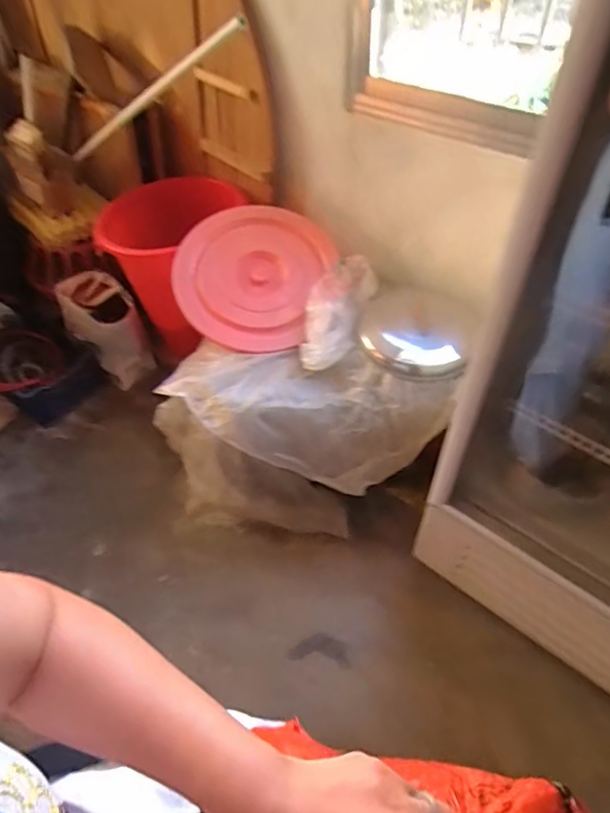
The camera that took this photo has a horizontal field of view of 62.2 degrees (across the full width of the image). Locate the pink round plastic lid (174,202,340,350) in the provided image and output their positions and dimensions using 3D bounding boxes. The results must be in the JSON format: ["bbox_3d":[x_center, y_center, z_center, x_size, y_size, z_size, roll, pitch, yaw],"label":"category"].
[{"bbox_3d":[-0.158,-0.388,1.475,0.440,0.064,0.457,0,77,2],"label":"pink round plastic lid"}]

